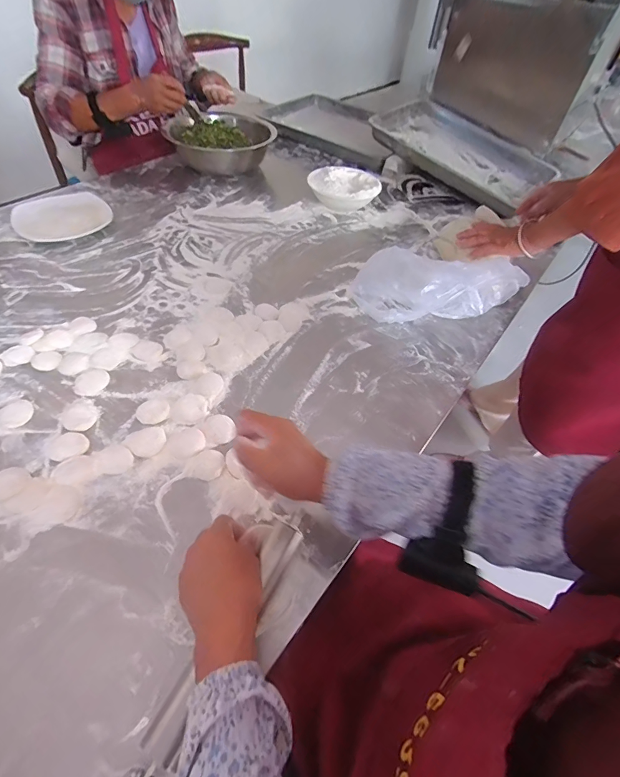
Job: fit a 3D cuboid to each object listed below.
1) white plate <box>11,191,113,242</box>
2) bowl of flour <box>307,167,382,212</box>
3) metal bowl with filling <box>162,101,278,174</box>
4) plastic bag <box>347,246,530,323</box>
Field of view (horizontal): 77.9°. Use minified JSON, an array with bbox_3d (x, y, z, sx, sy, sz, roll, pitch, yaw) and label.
[{"bbox_3d":[-0.509,-0.355,0.792,0.172,0.027,0.172,-29,59,-25],"label":"white plate"},{"bbox_3d":[0.087,-0.460,0.896,0.166,0.066,0.127,31,55,18],"label":"bowl of flour"},{"bbox_3d":[-0.226,-0.639,0.996,0.259,0.092,0.218,0,51,-5],"label":"metal bowl with filling"},{"bbox_3d":[0.214,-0.174,0.666,0.277,0.093,0.119,5,49,17],"label":"plastic bag"}]

